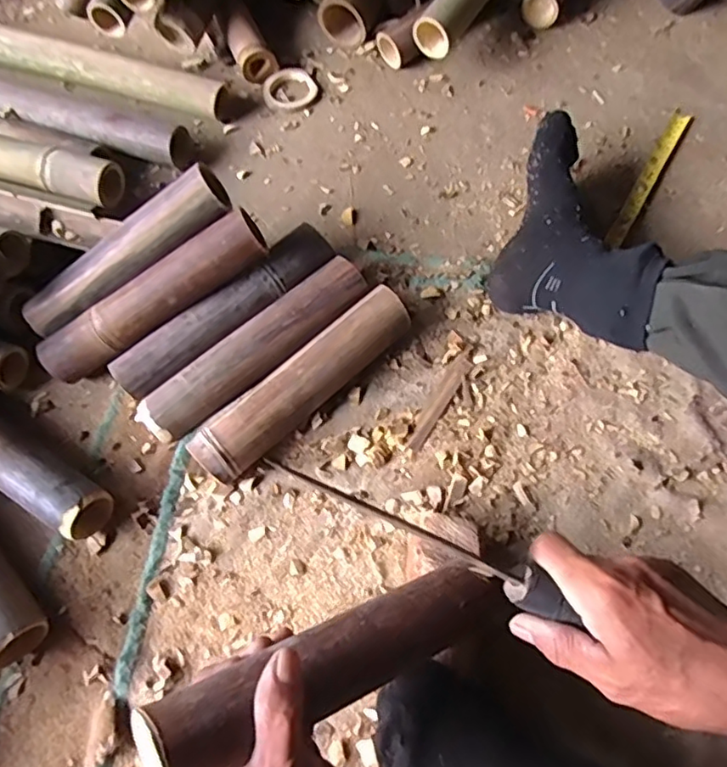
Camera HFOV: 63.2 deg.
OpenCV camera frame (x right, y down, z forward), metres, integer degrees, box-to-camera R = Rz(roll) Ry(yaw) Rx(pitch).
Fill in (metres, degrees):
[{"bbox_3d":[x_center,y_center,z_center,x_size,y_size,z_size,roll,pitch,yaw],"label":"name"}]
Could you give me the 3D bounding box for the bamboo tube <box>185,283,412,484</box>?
[{"bbox_3d":[-0.062,0.001,0.626,0.258,0.065,0.062,-39,71,-13],"label":"bamboo tube"}]

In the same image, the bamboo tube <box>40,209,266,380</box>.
[{"bbox_3d":[-0.227,-0.092,0.637,0.270,0.050,0.058,-33,69,5],"label":"bamboo tube"}]

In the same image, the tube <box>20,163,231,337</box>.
[{"bbox_3d":[-0.264,-0.141,0.647,0.262,0.045,0.051,-32,68,12],"label":"tube"}]

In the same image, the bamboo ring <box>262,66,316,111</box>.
[{"bbox_3d":[-0.106,-0.426,0.854,0.078,0.013,0.078,-1,67,2],"label":"bamboo ring"}]

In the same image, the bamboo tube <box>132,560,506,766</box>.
[{"bbox_3d":[-0.017,0.191,0.408,0.270,0.054,0.056,-9,63,-37],"label":"bamboo tube"}]

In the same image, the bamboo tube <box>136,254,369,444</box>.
[{"bbox_3d":[-0.116,-0.034,0.651,0.272,0.063,0.053,-38,71,-13],"label":"bamboo tube"}]

